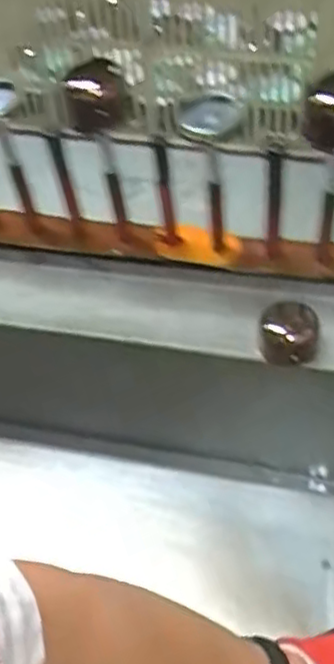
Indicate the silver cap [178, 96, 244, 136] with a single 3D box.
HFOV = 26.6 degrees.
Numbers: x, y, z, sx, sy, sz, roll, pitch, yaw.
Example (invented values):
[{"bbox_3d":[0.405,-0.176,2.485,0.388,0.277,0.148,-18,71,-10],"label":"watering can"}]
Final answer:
[{"bbox_3d":[0.036,-0.184,0.595,0.050,0.016,0.047,-2,51,3],"label":"silver cap"}]

